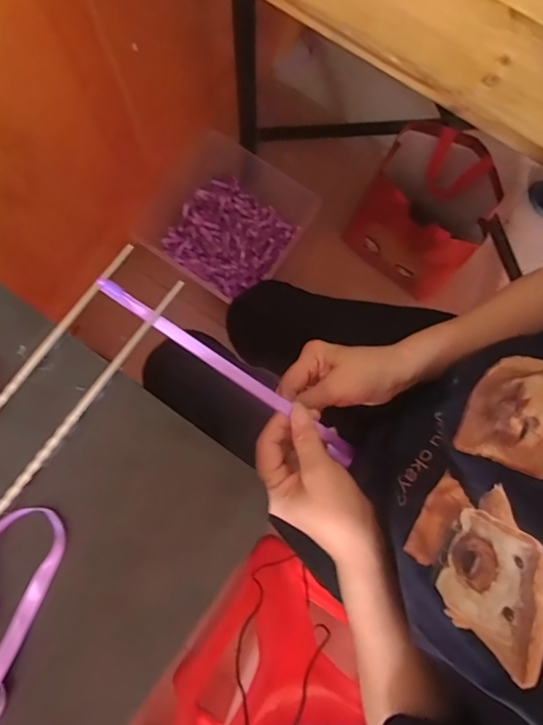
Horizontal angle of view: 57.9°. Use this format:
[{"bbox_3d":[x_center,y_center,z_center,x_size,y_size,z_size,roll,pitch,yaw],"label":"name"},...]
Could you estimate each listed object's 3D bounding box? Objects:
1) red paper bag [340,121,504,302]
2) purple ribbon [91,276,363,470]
[{"bbox_3d":[0.298,-0.290,0.988,0.224,0.282,0.167,33,81,3],"label":"red paper bag"},{"bbox_3d":[-0.026,0.011,0.392,0.246,0.009,0.014,35,79,-16],"label":"purple ribbon"}]

